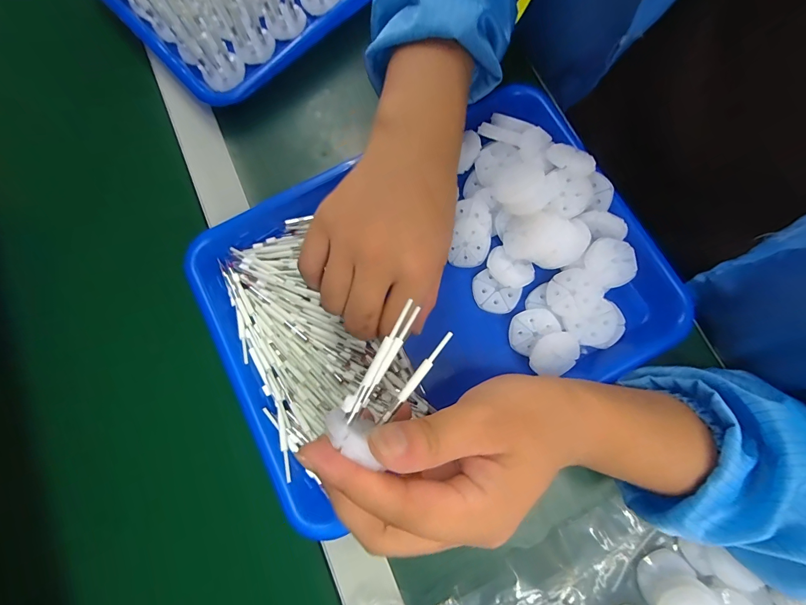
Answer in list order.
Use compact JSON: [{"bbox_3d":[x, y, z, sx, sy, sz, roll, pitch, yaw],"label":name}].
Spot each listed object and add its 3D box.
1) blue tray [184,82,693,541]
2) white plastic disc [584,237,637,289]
[{"bbox_3d":[0.017,-0.013,0.278,0.326,0.050,0.239,-27,78,-5],"label":"blue tray"},{"bbox_3d":[0.158,-0.031,0.274,0.039,0.007,0.037,0,77,1],"label":"white plastic disc"}]

